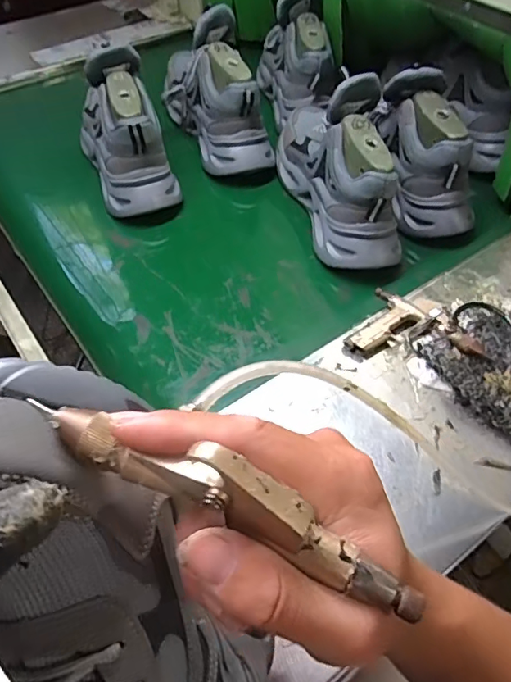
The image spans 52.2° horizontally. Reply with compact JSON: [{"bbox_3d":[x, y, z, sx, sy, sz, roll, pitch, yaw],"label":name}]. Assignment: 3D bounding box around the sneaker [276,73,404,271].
[{"bbox_3d":[0.109,-0.238,0.674,0.114,0.147,0.285,-8,53,-7],"label":"sneaker"}]

